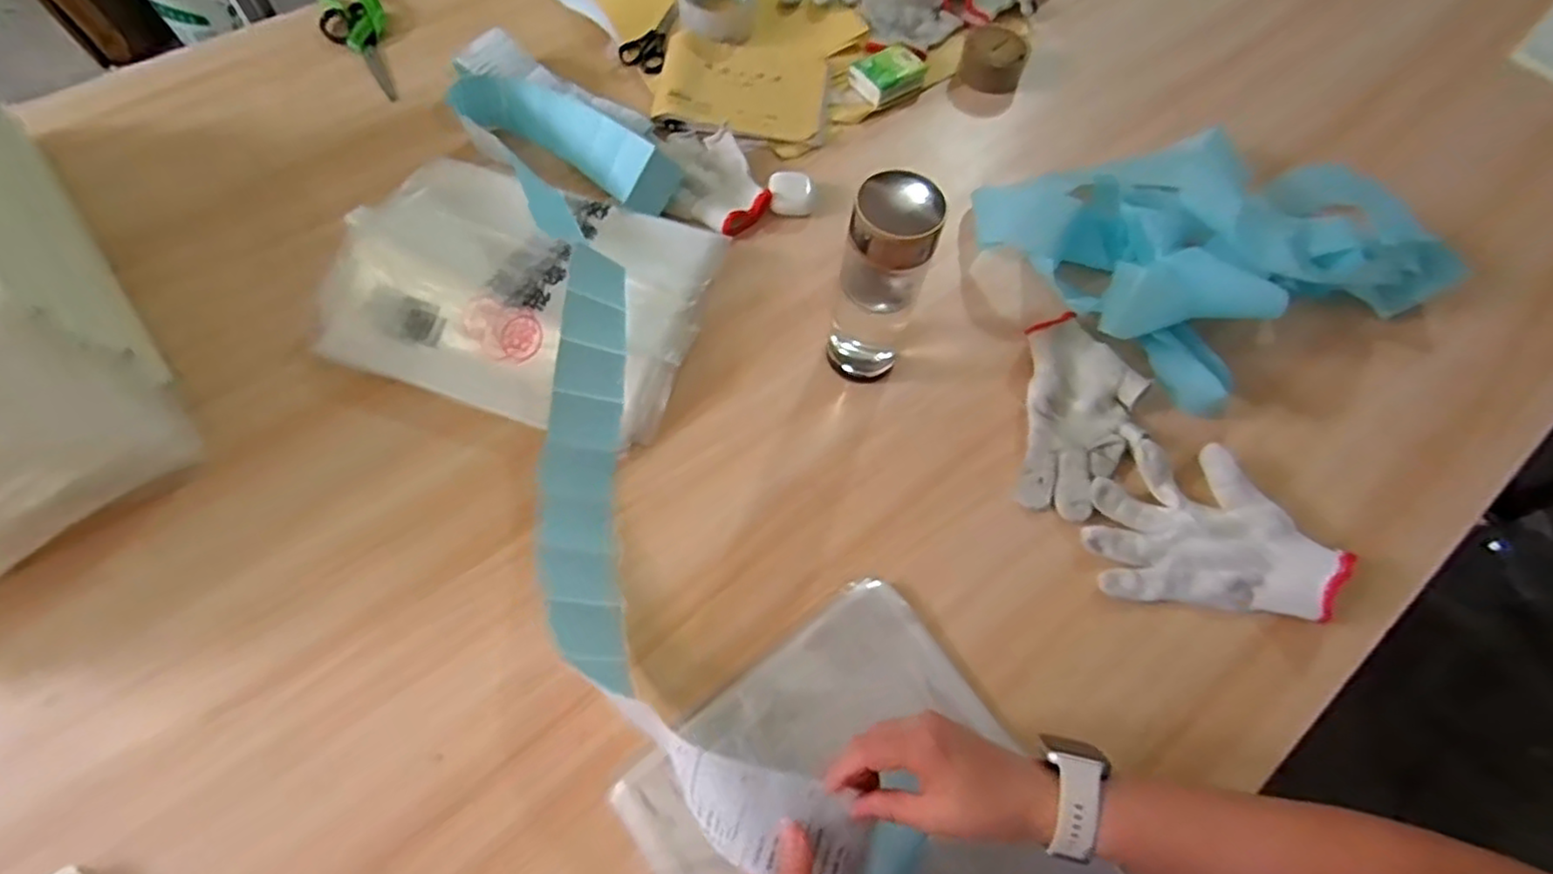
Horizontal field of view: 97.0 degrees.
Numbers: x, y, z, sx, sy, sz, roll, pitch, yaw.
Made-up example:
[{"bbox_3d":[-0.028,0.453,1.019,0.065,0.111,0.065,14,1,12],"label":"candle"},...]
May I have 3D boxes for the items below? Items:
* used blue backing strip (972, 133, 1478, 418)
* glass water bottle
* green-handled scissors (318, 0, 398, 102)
[{"bbox_3d":[0.424,-0.200,0.661,0.364,0.077,0.289,-25,69,-13],"label":"used blue backing strip"},{"bbox_3d":[0.083,-0.117,0.554,0.068,0.186,0.072,1,65,-2],"label":"glass water bottle"},{"bbox_3d":[-0.462,-0.437,0.760,0.067,0.017,0.168,-21,68,-12],"label":"green-handled scissors"}]

